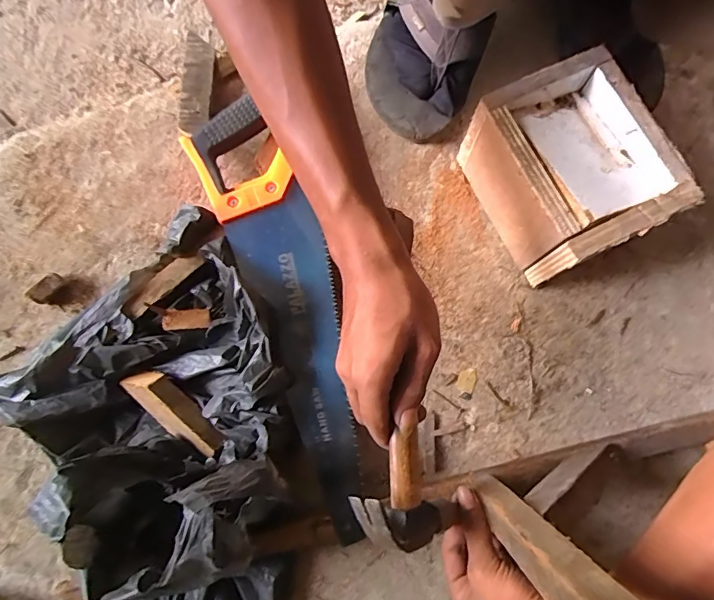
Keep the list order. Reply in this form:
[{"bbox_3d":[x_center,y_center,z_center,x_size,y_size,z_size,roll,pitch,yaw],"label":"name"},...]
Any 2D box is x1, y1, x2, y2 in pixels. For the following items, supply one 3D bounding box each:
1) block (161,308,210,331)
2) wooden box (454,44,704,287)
[{"bbox_3d":[-0.159,0.017,0.428,0.041,0.008,0.022,-2,57,-25],"label":"block"},{"bbox_3d":[0.192,-0.115,0.428,0.120,0.106,0.156,-25,80,-4],"label":"wooden box"}]

